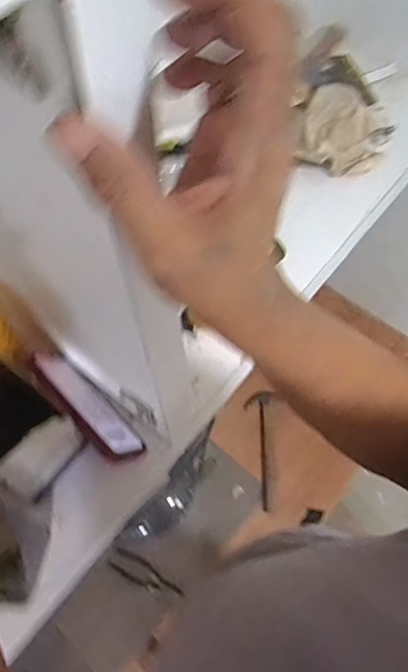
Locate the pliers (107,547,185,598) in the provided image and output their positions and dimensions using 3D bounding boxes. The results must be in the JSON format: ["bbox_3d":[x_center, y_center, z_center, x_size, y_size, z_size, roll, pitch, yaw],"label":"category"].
[{"bbox_3d":[-0.139,0.582,1.340,0.188,0.023,0.059,27,68,14],"label":"pliers"}]

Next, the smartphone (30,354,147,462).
[{"bbox_3d":[-0.135,0.080,0.654,0.160,0.081,0.013,46,104,16],"label":"smartphone"}]

